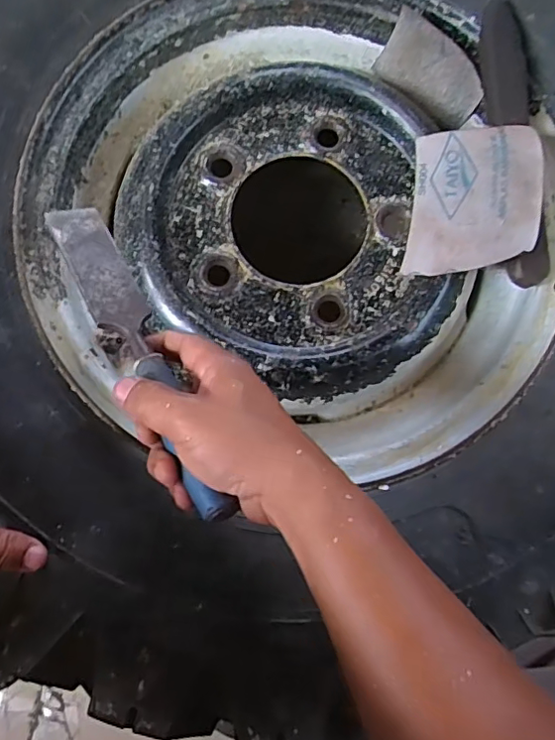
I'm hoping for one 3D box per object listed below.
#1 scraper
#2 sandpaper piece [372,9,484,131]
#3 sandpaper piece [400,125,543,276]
[{"bbox_3d":[-0.090,-0.018,0.353,0.035,0.017,0.253,-28,63,-6],"label":"scraper"},{"bbox_3d":[0.139,-0.267,0.497,0.099,0.062,0.011,41,59,0],"label":"sandpaper piece"},{"bbox_3d":[0.151,-0.130,0.434,0.097,0.021,0.113,5,89,32],"label":"sandpaper piece"}]

